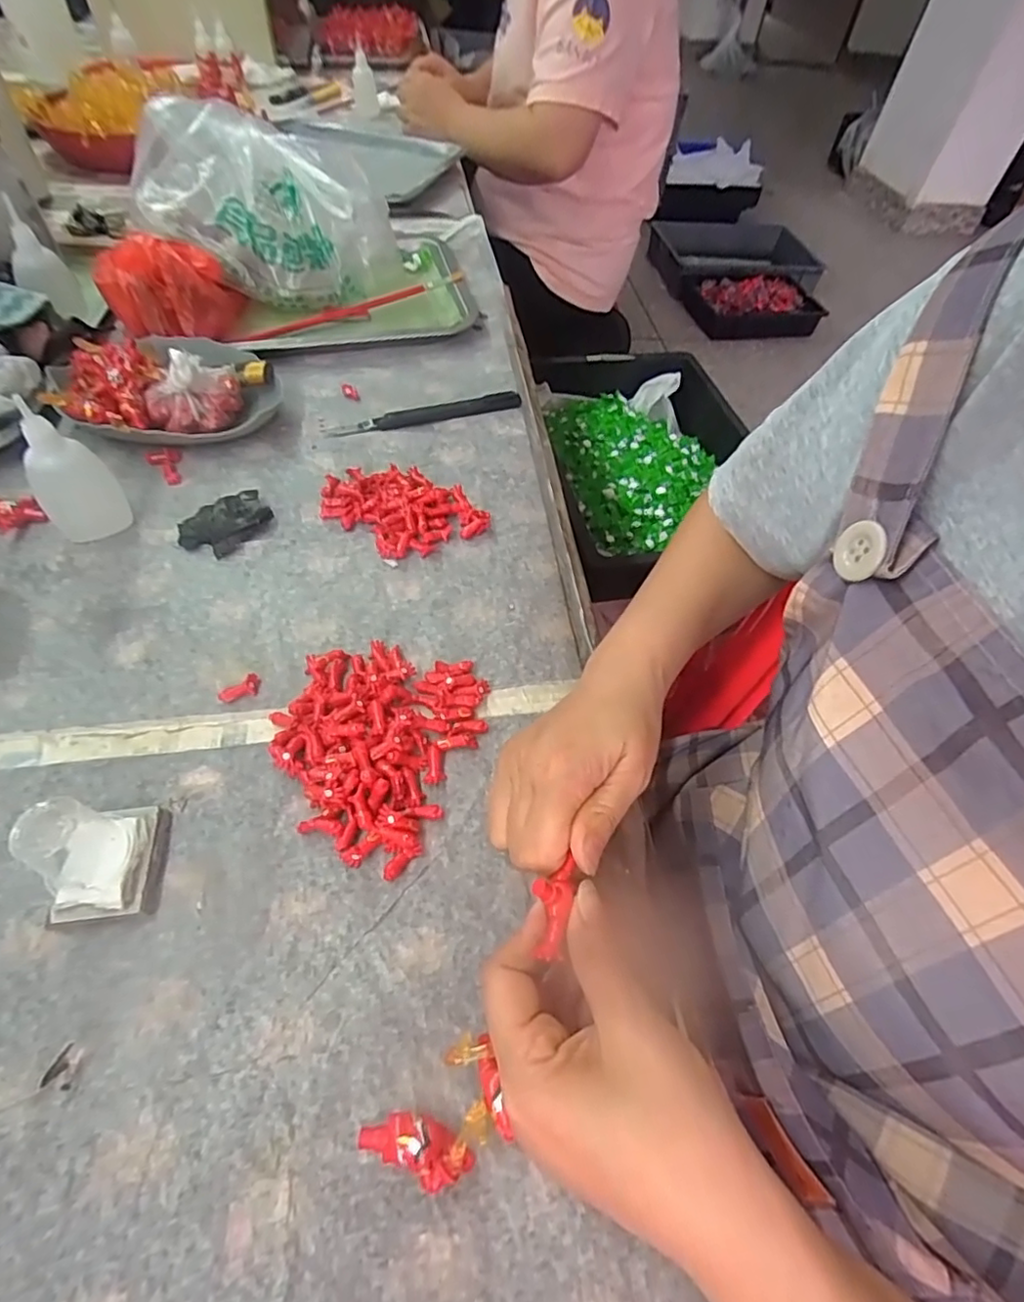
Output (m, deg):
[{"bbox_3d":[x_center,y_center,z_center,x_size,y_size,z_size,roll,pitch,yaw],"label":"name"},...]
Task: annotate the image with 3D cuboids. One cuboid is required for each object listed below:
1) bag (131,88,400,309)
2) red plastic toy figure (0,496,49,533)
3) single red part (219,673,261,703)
[{"bbox_3d":[-0.217,-0.403,0.553,0.211,0.135,0.119,-7,55,-8],"label":"bag"},{"bbox_3d":[-0.337,-0.092,0.403,0.041,0.015,0.021,-8,56,-9],"label":"red plastic toy figure"},{"bbox_3d":[-0.155,0.021,0.344,0.022,0.007,0.013,-18,58,-16],"label":"single red part"}]

